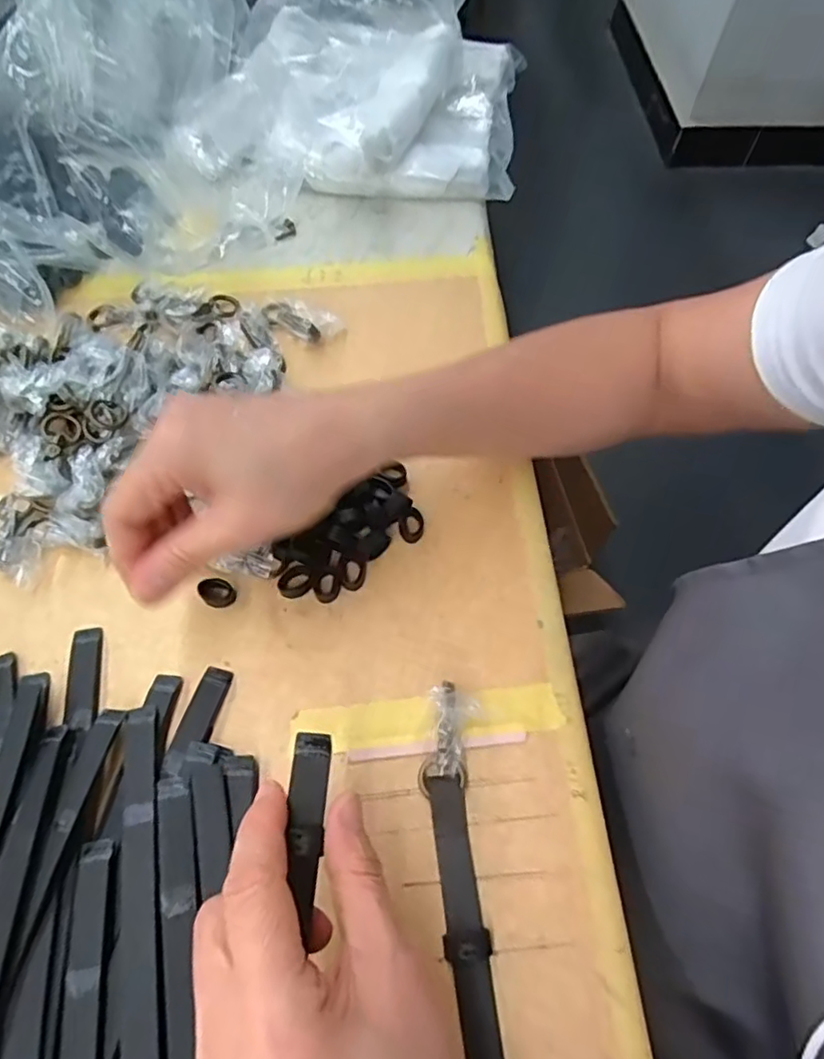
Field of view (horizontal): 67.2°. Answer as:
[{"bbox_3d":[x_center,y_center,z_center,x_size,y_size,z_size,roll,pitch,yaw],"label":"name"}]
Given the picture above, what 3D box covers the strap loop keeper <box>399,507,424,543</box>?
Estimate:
[{"bbox_3d":[0.000,-0.003,0.377,0.015,0.004,0.022,-1,61,0],"label":"strap loop keeper"}]

